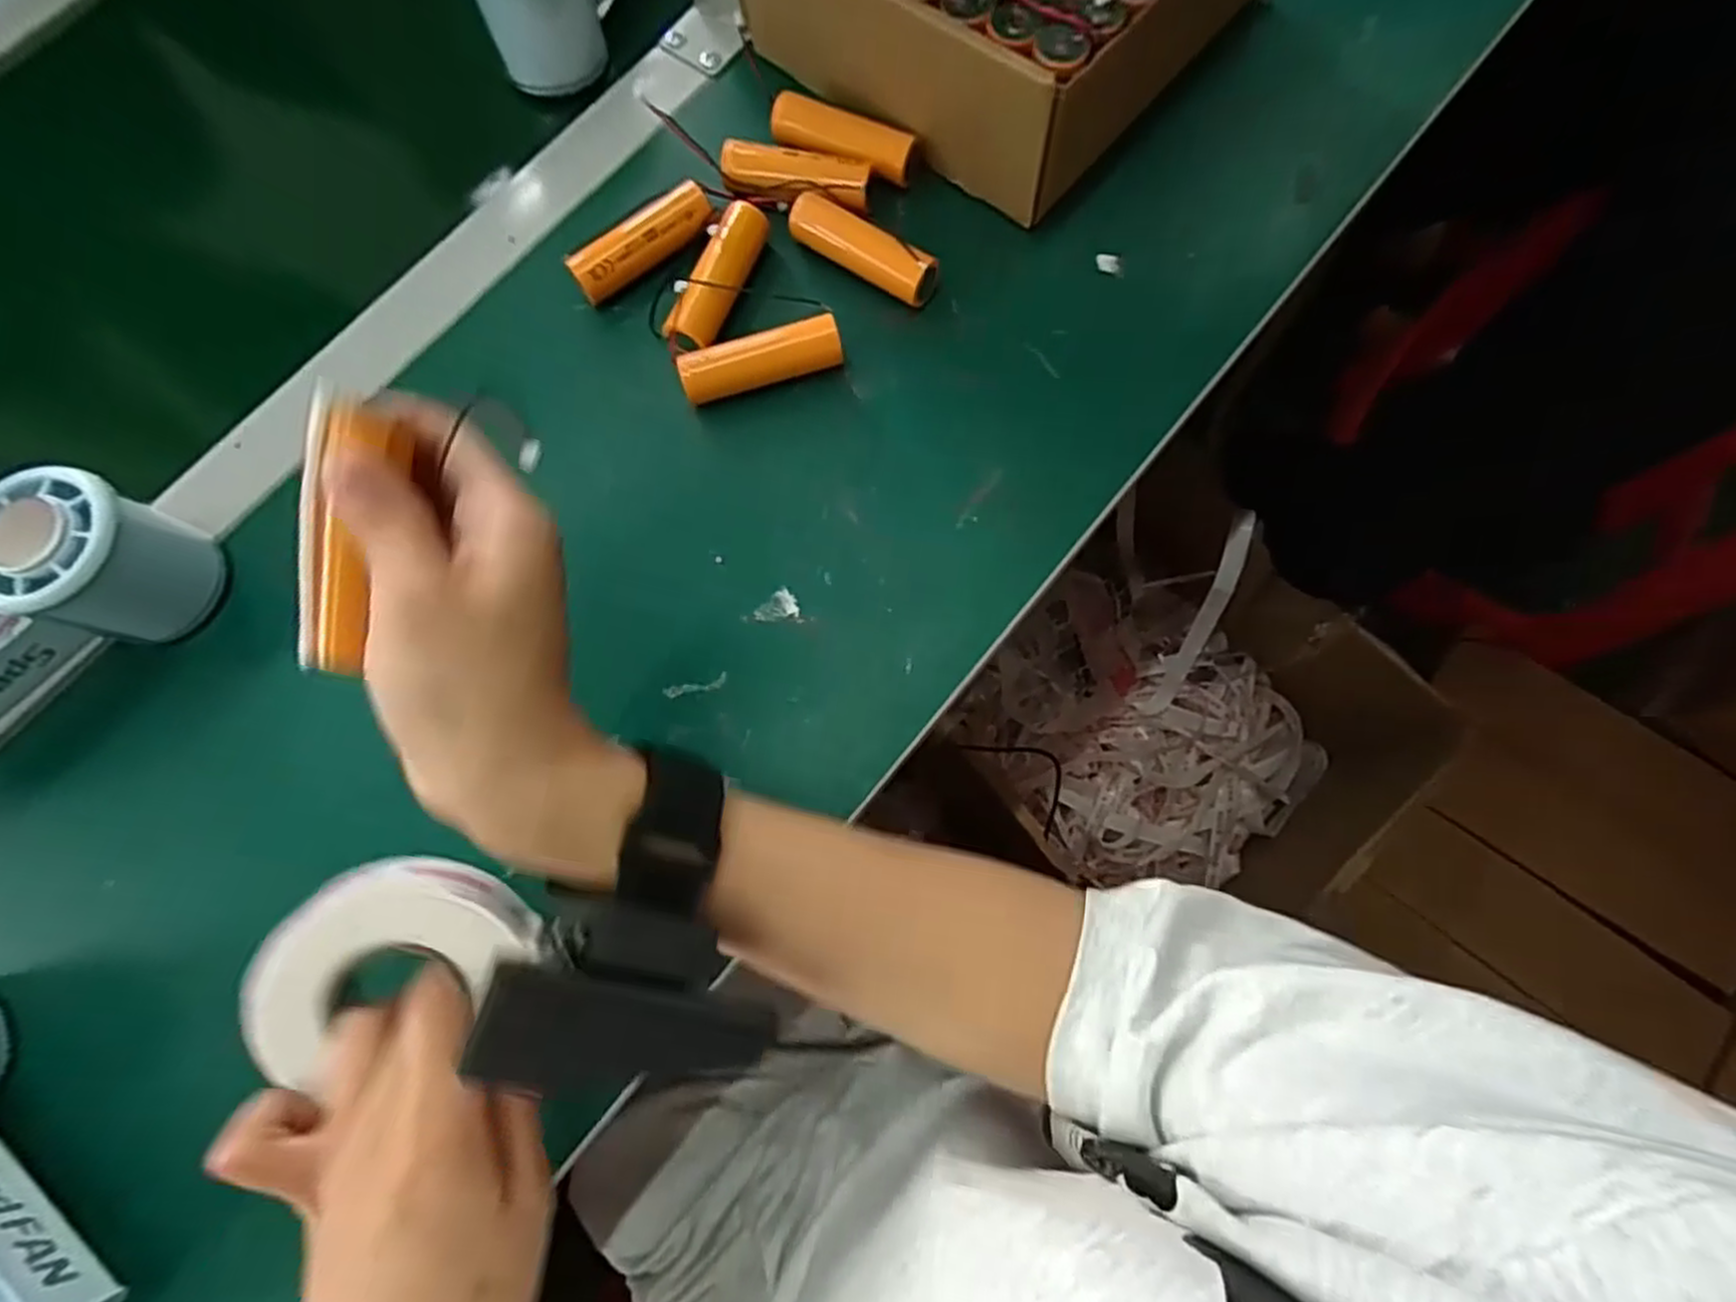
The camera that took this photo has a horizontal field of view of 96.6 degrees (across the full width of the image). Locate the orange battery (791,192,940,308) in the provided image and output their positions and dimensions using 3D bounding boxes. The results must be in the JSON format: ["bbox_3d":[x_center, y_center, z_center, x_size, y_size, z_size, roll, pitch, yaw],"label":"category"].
[{"bbox_3d":[-0.003,-0.185,0.357,0.073,0.021,0.021,33,77,11],"label":"orange battery"}]

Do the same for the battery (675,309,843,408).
[{"bbox_3d":[-0.047,-0.127,0.344,0.070,0.023,0.019,-16,73,-3],"label":"battery"}]

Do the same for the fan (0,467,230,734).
[{"bbox_3d":[-0.346,-0.003,0.311,0.155,0.071,0.046,-38,75,-9],"label":"fan"}]

